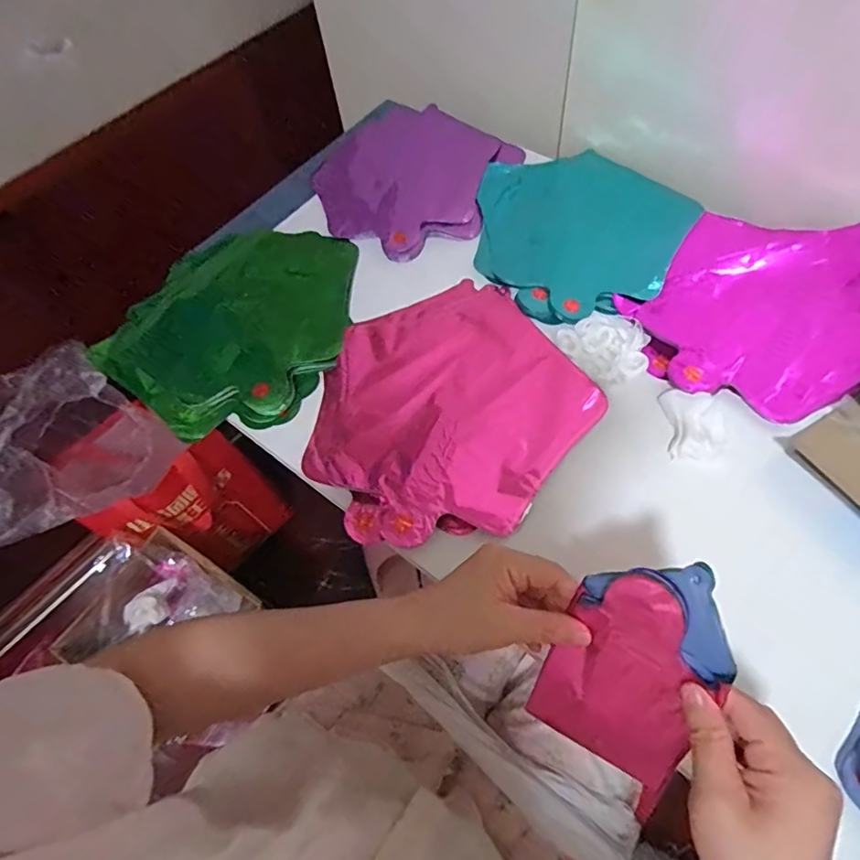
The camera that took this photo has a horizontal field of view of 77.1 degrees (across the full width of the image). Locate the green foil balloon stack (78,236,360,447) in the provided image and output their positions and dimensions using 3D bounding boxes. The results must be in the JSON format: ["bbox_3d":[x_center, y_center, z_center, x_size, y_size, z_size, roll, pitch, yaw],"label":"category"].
[{"bbox_3d":[-0.194,-0.115,0.559,0.227,0.035,0.254,17,63,14],"label":"green foil balloon stack"}]

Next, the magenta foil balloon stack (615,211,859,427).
[{"bbox_3d":[0.318,-0.119,0.495,0.209,0.028,0.257,39,70,23],"label":"magenta foil balloon stack"}]

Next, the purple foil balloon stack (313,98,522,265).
[{"bbox_3d":[-0.033,-0.309,0.651,0.226,0.025,0.265,-41,65,-17],"label":"purple foil balloon stack"}]

